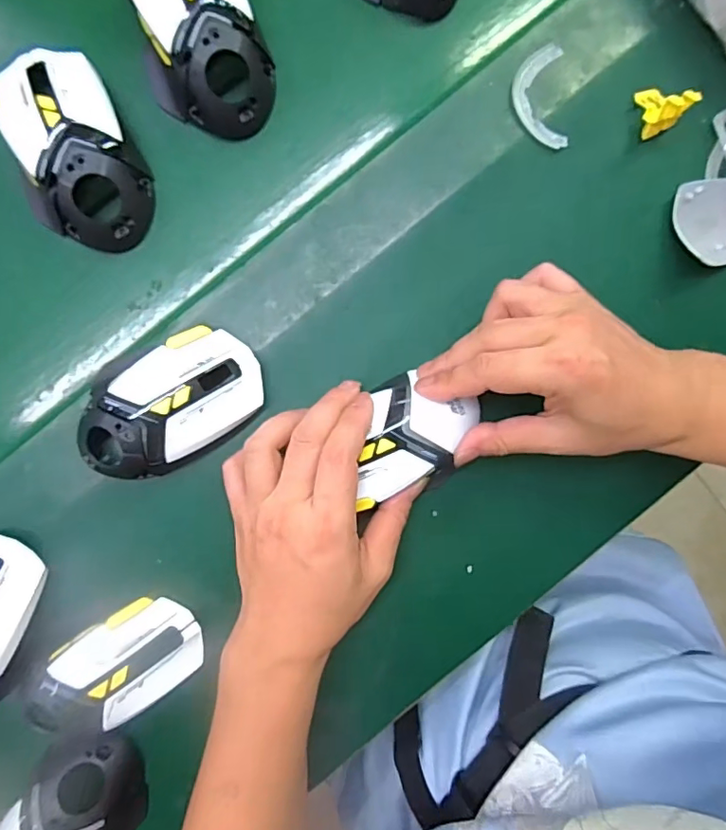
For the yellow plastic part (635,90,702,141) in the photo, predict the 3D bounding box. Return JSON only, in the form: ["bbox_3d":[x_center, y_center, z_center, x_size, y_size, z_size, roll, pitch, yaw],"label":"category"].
[{"bbox_3d":[0.189,-0.197,0.338,0.023,0.028,0.030,-41,94,-1],"label":"yellow plastic part"}]

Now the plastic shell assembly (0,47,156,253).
[{"bbox_3d":[-0.177,-0.159,0.322,0.074,0.036,0.120,-26,94,-2],"label":"plastic shell assembly"}]

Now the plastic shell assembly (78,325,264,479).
[{"bbox_3d":[-0.118,-0.002,0.325,0.121,0.043,0.070,-29,94,-2],"label":"plastic shell assembly"}]

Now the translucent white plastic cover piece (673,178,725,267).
[{"bbox_3d":[0.235,-0.126,0.343,0.058,0.029,0.047,7,92,-4],"label":"translucent white plastic cover piece"}]

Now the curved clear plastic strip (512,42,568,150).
[{"bbox_3d":[0.113,-0.205,0.343,0.033,0.004,0.064,-3,93,-3],"label":"curved clear plastic strip"}]

